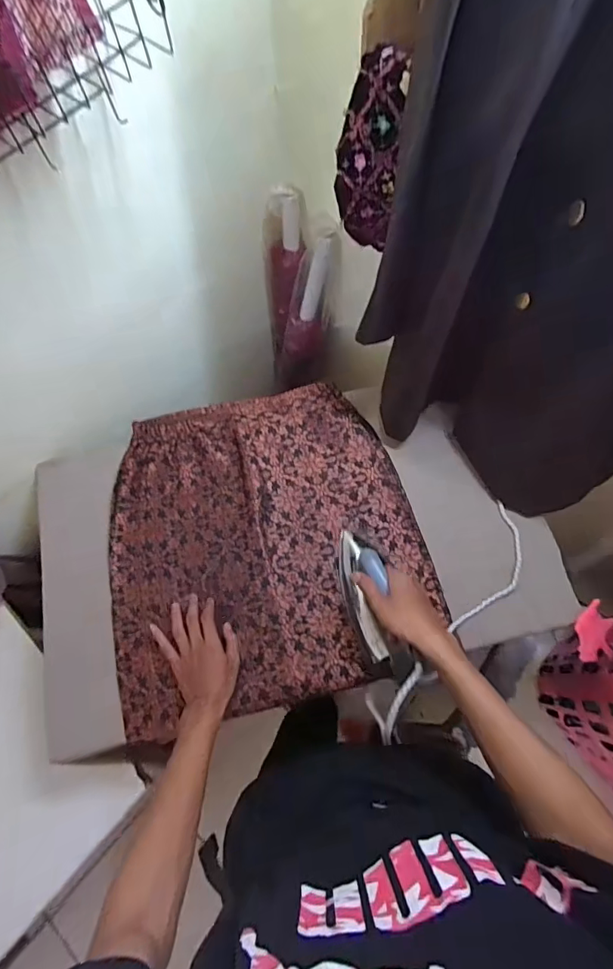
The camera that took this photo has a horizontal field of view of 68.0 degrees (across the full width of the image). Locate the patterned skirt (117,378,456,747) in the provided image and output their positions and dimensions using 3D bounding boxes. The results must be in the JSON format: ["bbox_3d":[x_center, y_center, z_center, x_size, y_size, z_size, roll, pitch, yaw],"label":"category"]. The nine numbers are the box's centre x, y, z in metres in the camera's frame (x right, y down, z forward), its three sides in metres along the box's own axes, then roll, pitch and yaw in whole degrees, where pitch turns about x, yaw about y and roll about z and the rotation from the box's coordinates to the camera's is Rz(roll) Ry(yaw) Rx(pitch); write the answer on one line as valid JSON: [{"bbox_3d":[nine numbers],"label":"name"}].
[{"bbox_3d":[-0.068,0.077,0.721,0.471,0.020,0.485,-13,68,-2],"label":"patterned skirt"}]

